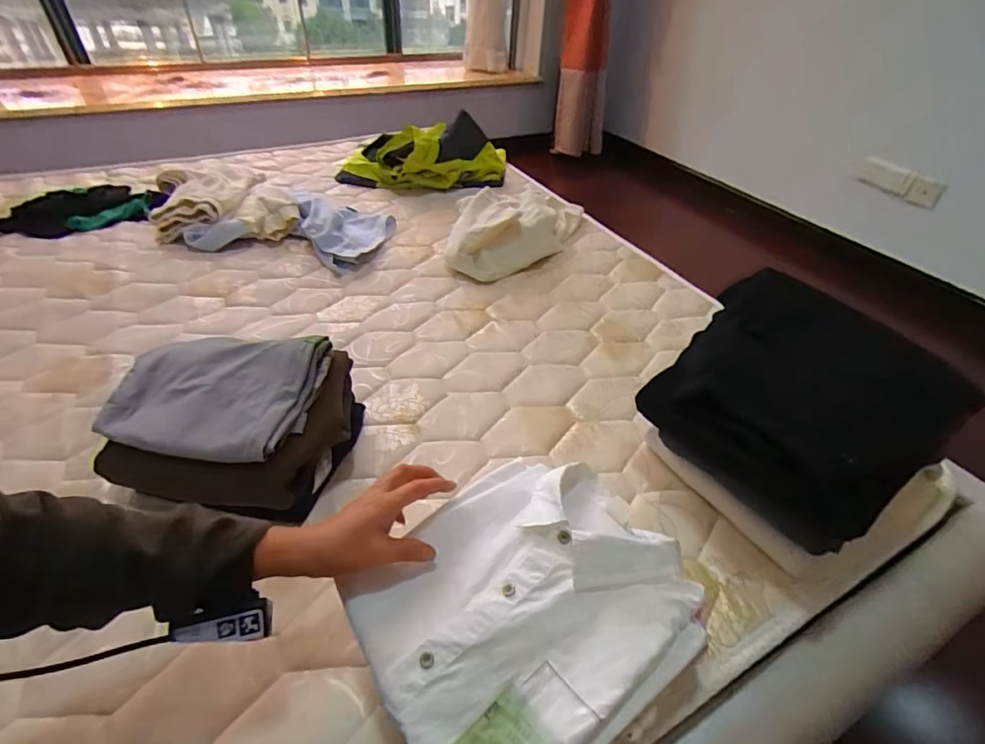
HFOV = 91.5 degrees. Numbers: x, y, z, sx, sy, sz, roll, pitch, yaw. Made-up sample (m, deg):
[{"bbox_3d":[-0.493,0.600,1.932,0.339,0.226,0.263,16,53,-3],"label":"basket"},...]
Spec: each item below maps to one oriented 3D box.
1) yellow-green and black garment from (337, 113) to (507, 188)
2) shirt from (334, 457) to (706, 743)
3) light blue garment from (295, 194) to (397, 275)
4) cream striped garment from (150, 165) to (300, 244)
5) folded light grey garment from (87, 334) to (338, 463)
[{"bbox_3d":[-0.201,-0.610,1.341,0.464,0.140,0.219,4,42,2],"label":"yellow-green and black garment"},{"bbox_3d":[0.029,0.193,0.428,0.276,0.047,0.250,-28,50,-30],"label":"shirt"},{"bbox_3d":[-0.323,-0.333,1.096,0.209,0.071,0.246,-13,44,-17],"label":"light blue garment"},{"bbox_3d":[-0.664,-0.416,1.165,0.292,0.070,0.429,-21,47,-24],"label":"cream striped garment"},{"bbox_3d":[-0.359,0.020,0.613,0.252,0.048,0.177,6,42,4],"label":"folded light grey garment"}]

